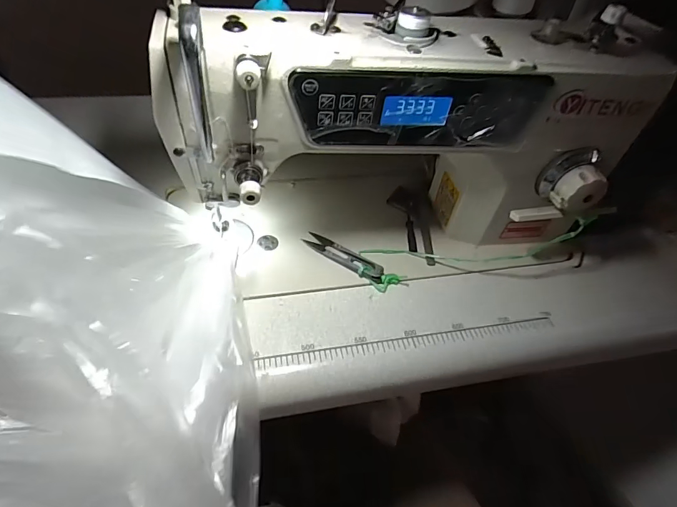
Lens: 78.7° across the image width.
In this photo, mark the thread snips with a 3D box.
[{"bbox_3d":[0.006,0.001,0.453,0.099,0.011,0.023,31,52,20],"label":"thread snips"}]

